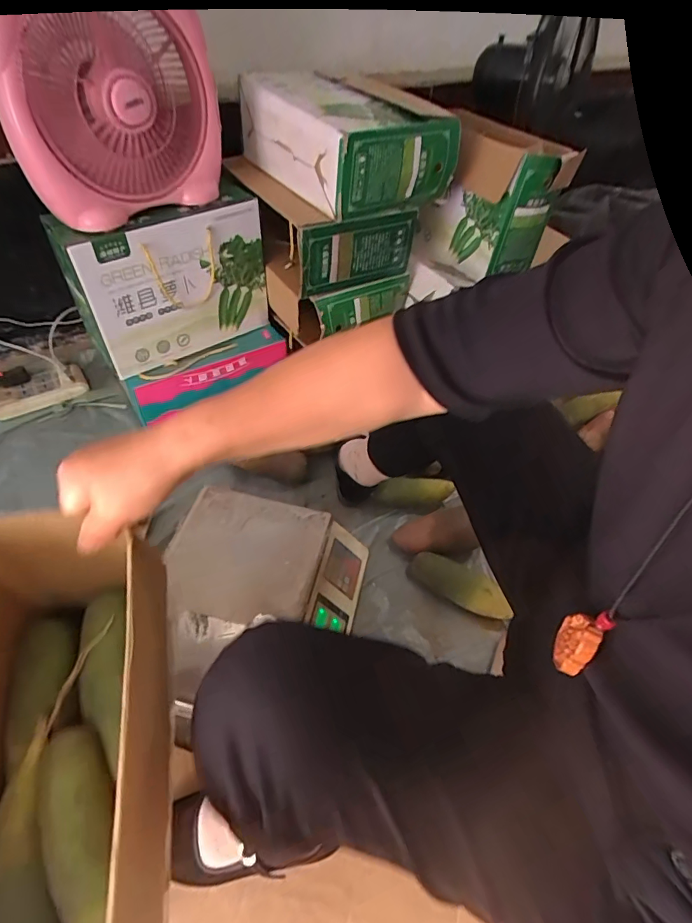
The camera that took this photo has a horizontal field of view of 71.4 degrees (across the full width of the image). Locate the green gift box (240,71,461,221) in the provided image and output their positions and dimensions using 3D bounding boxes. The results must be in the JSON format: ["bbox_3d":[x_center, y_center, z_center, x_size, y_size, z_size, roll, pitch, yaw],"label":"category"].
[{"bbox_3d":[-0.004,-0.621,0.922,0.281,0.149,0.341,-26,56,-24],"label":"green gift box"}]

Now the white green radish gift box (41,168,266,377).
[{"bbox_3d":[-0.329,-0.348,0.916,0.336,0.260,0.114,-32,58,-27],"label":"white green radish gift box"}]

